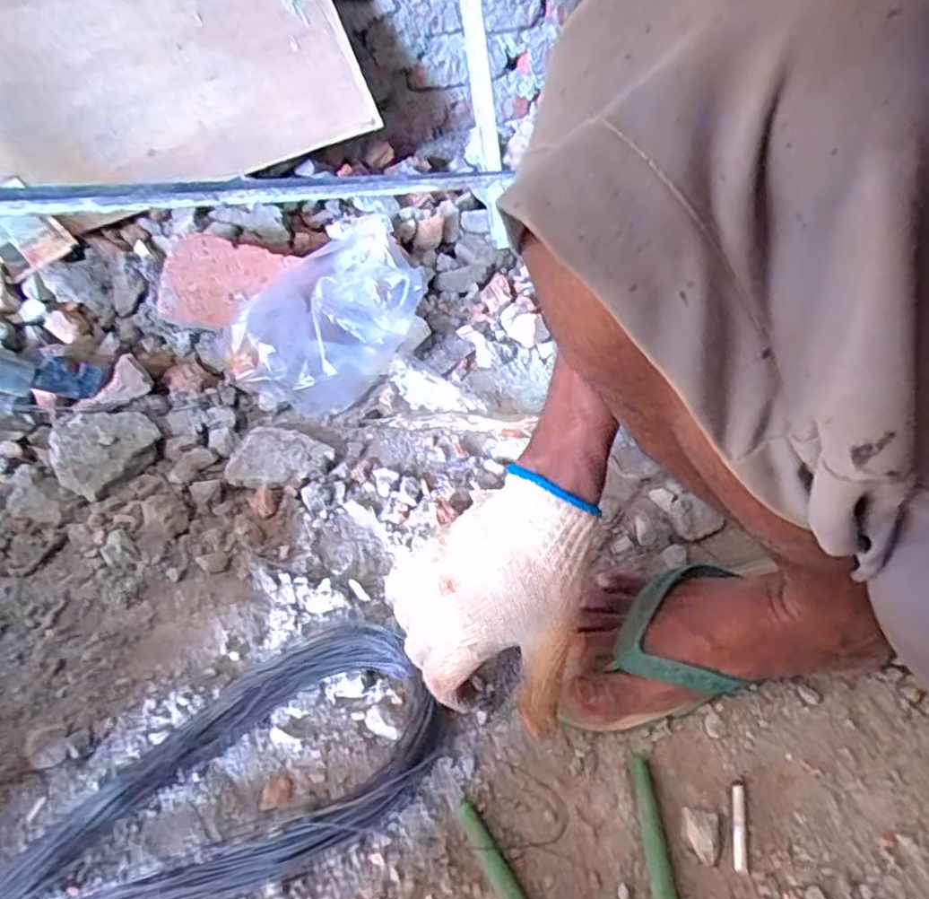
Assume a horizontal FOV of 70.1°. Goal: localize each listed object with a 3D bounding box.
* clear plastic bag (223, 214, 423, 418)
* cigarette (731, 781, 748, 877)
[{"bbox_3d":[-0.154,-0.140,0.749,0.220,0.159,0.111,-24,46,-27],"label":"clear plastic bag"},{"bbox_3d":[0.176,0.240,0.424,0.009,0.007,0.056,10,42,12],"label":"cigarette"}]

